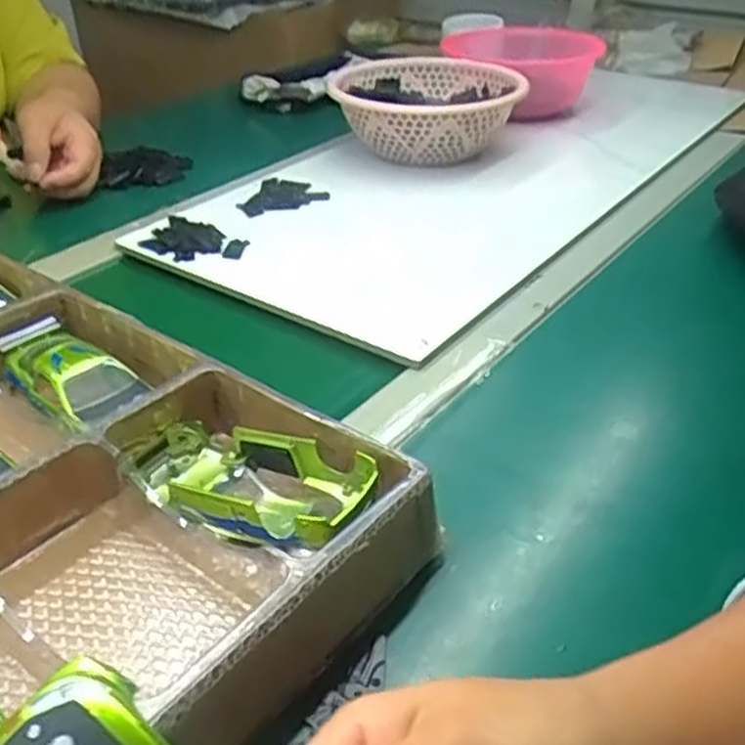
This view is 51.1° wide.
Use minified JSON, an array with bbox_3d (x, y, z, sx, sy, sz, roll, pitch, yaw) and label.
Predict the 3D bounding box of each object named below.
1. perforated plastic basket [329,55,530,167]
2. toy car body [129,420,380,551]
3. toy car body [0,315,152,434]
[{"bbox_3d":[0.057,-0.281,0.857,0.197,0.081,0.201,0,35,0],"label":"perforated plastic basket"},{"bbox_3d":[-0.063,0.056,0.384,0.131,0.044,0.068,24,42,31],"label":"toy car body"},{"bbox_3d":[-0.184,-0.003,0.473,0.112,0.026,0.053,28,43,34],"label":"toy car body"}]

